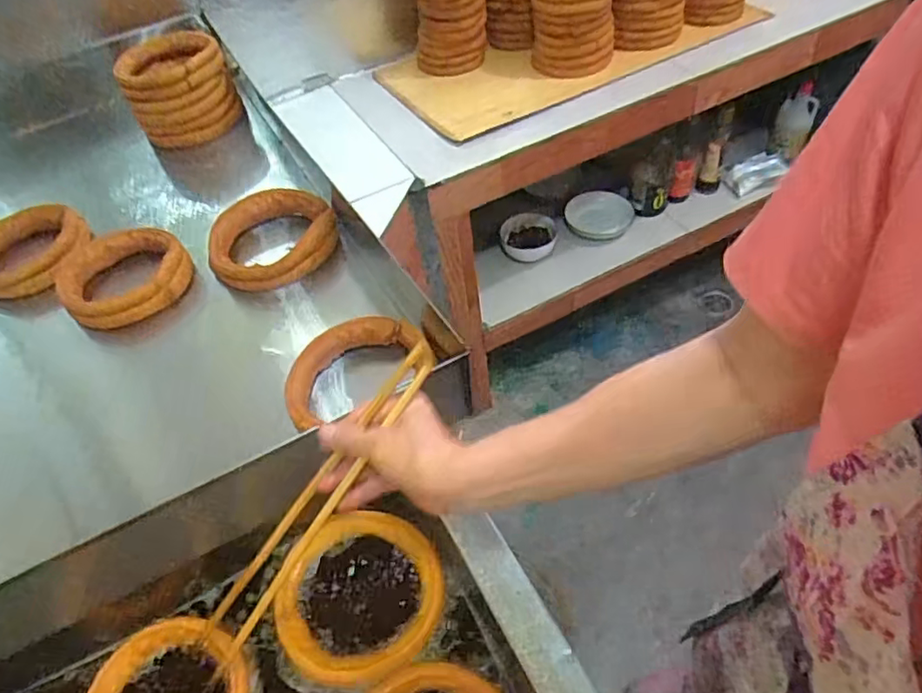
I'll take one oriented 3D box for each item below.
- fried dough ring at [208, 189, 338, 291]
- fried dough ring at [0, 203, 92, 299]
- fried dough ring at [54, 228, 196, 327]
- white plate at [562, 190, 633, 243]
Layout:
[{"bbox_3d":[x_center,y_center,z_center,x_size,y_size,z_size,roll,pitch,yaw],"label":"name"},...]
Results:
[{"bbox_3d":[-0.256,-0.150,0.825,0.168,0.051,0.151,-18,49,-8],"label":"fried dough ring"},{"bbox_3d":[-0.623,-0.136,0.872,0.164,0.050,0.163,-4,49,4],"label":"fried dough ring"},{"bbox_3d":[-0.449,-0.098,0.815,0.156,0.050,0.160,-4,49,4],"label":"fried dough ring"},{"bbox_3d":[0.348,-0.320,1.511,0.168,0.029,0.124,6,78,-1],"label":"white plate"}]

